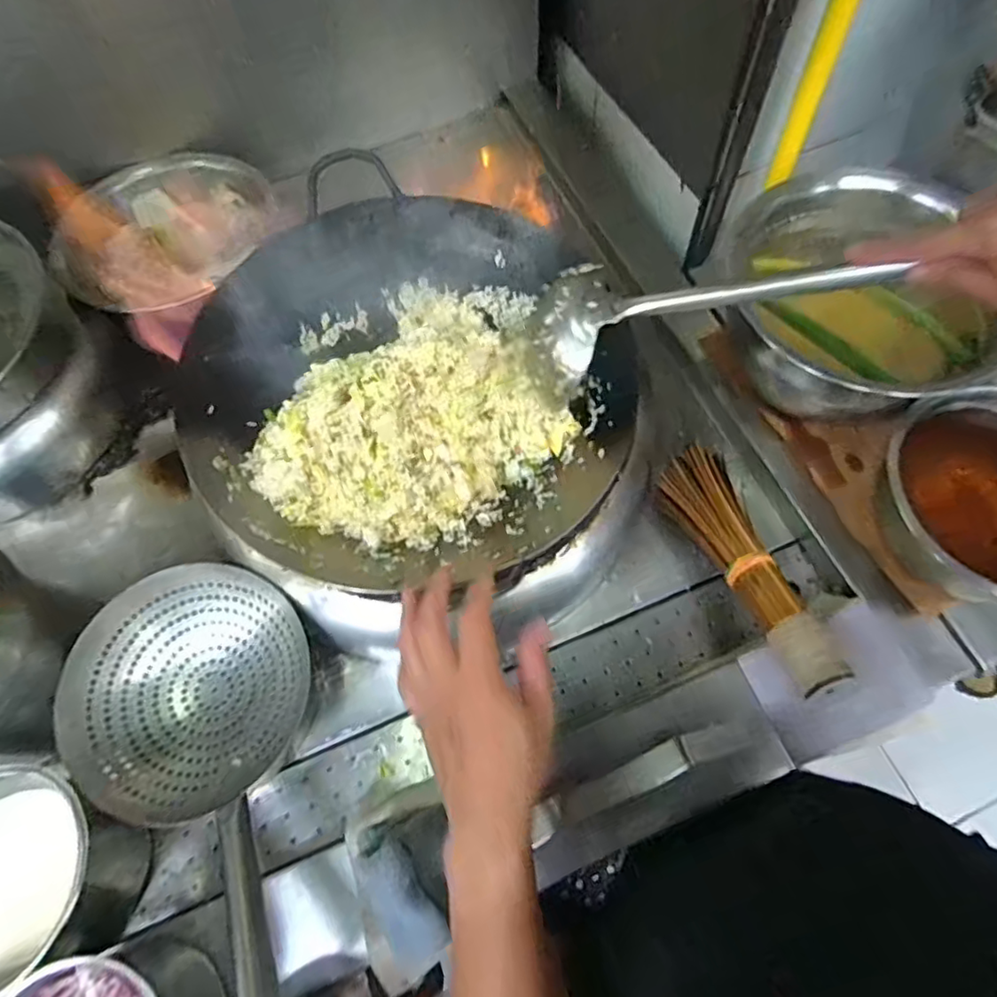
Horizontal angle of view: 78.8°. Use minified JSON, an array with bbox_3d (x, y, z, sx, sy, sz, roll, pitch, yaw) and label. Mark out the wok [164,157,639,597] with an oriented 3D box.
[{"bbox_3d":[-0.084,-0.123,0.639,0.430,0.108,0.441,-1,66,3],"label":"wok"}]

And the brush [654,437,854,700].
[{"bbox_3d":[0.261,0.060,0.622,0.089,0.050,0.278,-16,50,-4],"label":"brush"}]

